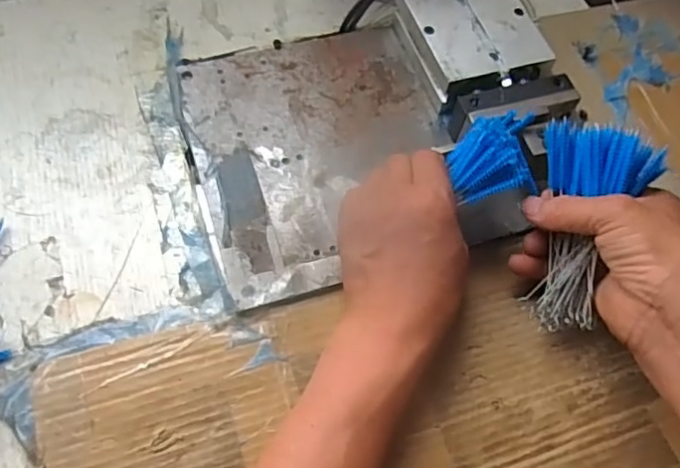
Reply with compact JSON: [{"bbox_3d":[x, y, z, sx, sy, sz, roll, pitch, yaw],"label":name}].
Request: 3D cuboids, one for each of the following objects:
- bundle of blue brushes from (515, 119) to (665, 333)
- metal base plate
[{"bbox_3d":[0.158,-0.005,0.387,0.074,0.044,0.133,7,98,0],"label":"bundle of blue brushes"},{"bbox_3d":[-0.008,-0.071,0.469,0.210,0.014,0.228,-16,63,-12],"label":"metal base plate"}]

